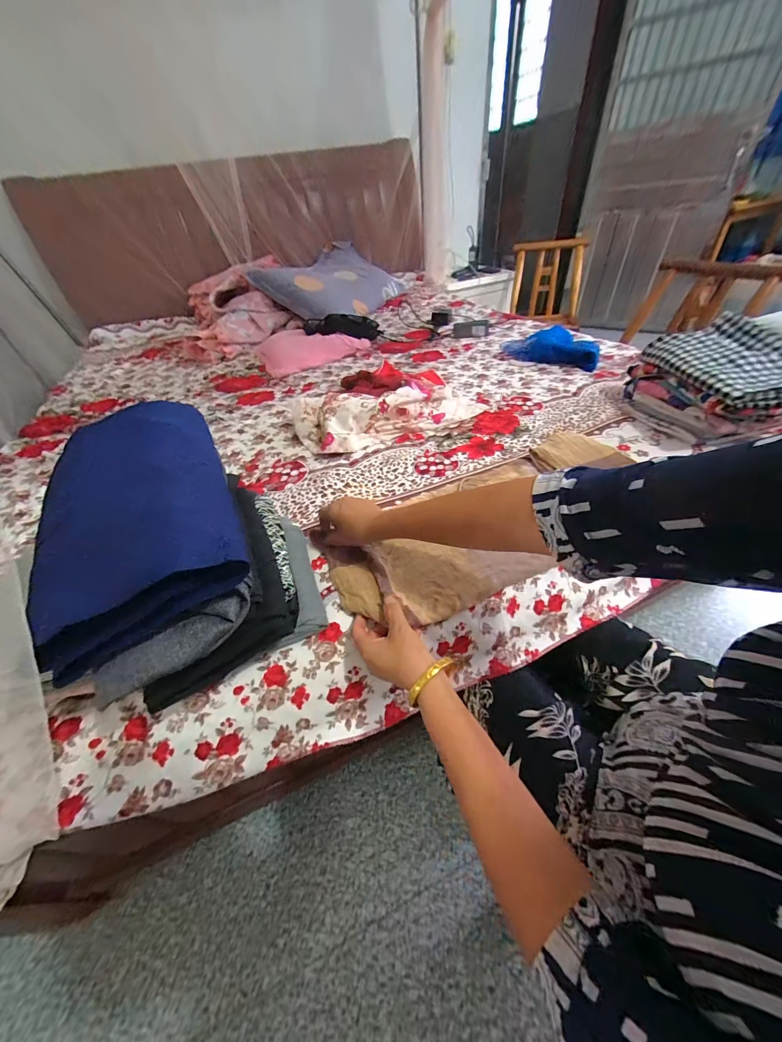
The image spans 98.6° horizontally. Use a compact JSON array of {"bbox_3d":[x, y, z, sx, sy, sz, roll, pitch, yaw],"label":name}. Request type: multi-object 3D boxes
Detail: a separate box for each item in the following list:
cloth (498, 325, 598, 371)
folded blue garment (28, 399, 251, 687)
[{"bbox_3d":[0.469,-0.523,1.006,0.296,0.058,0.169,25,53,28],"label":"cloth"},{"bbox_3d":[-0.256,-0.025,0.354,0.155,0.082,0.303,-24,47,-16],"label":"folded blue garment"}]

